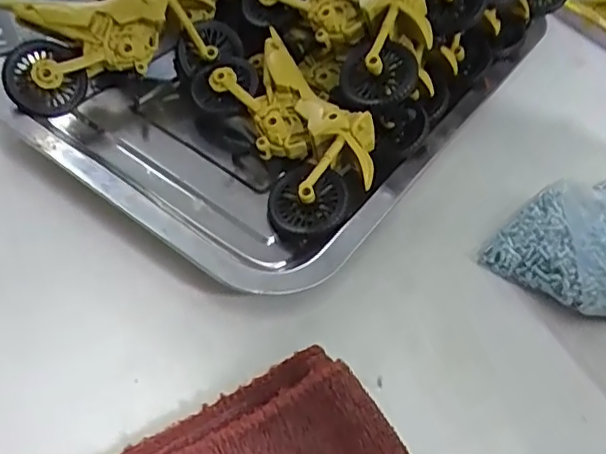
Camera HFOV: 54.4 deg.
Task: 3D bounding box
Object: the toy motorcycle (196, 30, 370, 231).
[{"bbox_3d":[-0.008,-0.053,0.293,0.059,0.022,0.115,-23,57,-21],"label":"toy motorcycle"}]

